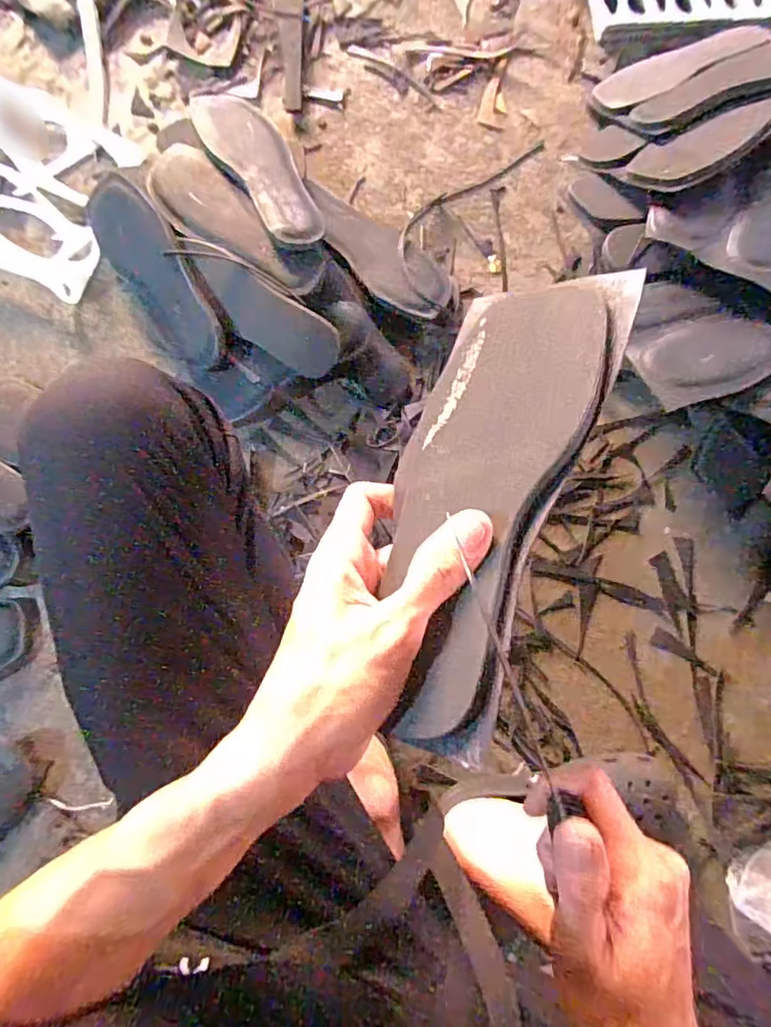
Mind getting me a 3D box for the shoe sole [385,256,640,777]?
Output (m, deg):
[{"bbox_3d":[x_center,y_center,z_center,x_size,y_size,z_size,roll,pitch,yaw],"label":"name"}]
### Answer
[{"bbox_3d":[0.045,-0.017,0.273,0.092,0.011,0.241,13,73,34],"label":"shoe sole"}]

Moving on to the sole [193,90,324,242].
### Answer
[{"bbox_3d":[-0.149,-0.410,0.644,0.075,0.031,0.235,-31,84,-6],"label":"sole"}]

